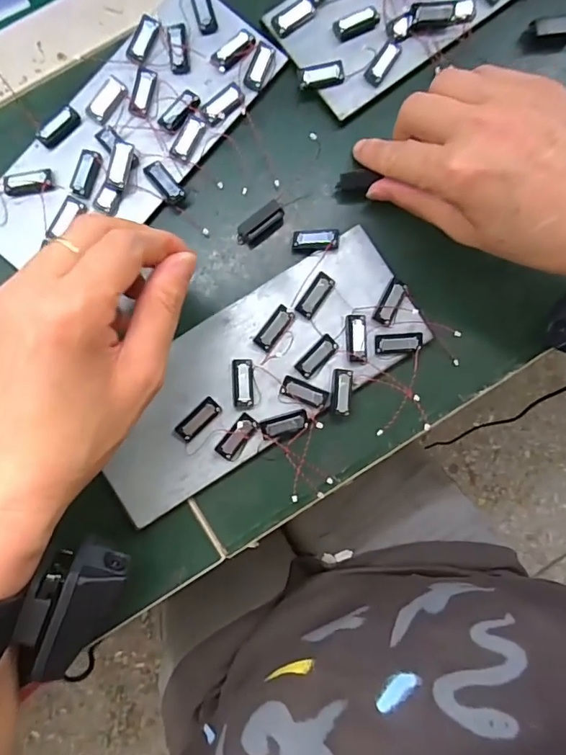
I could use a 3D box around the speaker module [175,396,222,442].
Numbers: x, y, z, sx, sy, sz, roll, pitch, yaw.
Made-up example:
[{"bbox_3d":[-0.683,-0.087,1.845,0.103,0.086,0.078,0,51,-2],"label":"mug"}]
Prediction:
[{"bbox_3d":[-0.048,0.024,0.284,0.028,0.004,0.012,-45,89,-4],"label":"speaker module"}]

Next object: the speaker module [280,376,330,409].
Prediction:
[{"bbox_3d":[0.012,0.009,0.286,0.028,0.007,0.011,21,86,-1],"label":"speaker module"}]

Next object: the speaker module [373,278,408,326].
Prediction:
[{"bbox_3d":[0.063,-0.044,0.290,0.011,0.005,0.027,27,86,0],"label":"speaker module"}]

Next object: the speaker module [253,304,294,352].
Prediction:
[{"bbox_3d":[-0.005,-0.029,0.290,0.012,0.006,0.028,36,86,0],"label":"speaker module"}]

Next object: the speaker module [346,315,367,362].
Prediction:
[{"bbox_3d":[0.043,-0.023,0.290,0.011,0.006,0.027,-2,87,-2],"label":"speaker module"}]

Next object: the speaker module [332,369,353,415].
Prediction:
[{"bbox_3d":[0.035,0.009,0.289,0.012,0.006,0.026,5,86,-2],"label":"speaker module"}]

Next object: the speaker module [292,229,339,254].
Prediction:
[{"bbox_3d":[0.019,-0.081,0.296,0.028,0.006,0.012,-3,86,15],"label":"speaker module"}]

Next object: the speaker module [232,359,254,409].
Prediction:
[{"bbox_3d":[-0.023,0.004,0.287,0.012,0.005,0.028,-2,87,-2],"label":"speaker module"}]

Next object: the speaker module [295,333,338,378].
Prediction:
[{"bbox_3d":[0.020,-0.012,0.289,0.011,0.005,0.028,44,86,1],"label":"speaker module"}]

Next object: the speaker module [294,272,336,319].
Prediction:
[{"bbox_3d":[0.019,-0.048,0.291,0.011,0.007,0.028,34,86,0],"label":"speaker module"}]

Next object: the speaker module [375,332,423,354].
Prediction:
[{"bbox_3d":[0.067,-0.020,0.289,0.026,0.005,0.011,-4,87,-2],"label":"speaker module"}]

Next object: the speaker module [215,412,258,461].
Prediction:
[{"bbox_3d":[-0.026,0.033,0.283,0.012,0.006,0.027,37,86,0],"label":"speaker module"}]

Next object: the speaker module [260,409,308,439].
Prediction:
[{"bbox_3d":[0.001,0.027,0.285,0.027,0.005,0.012,-16,87,-3],"label":"speaker module"}]

